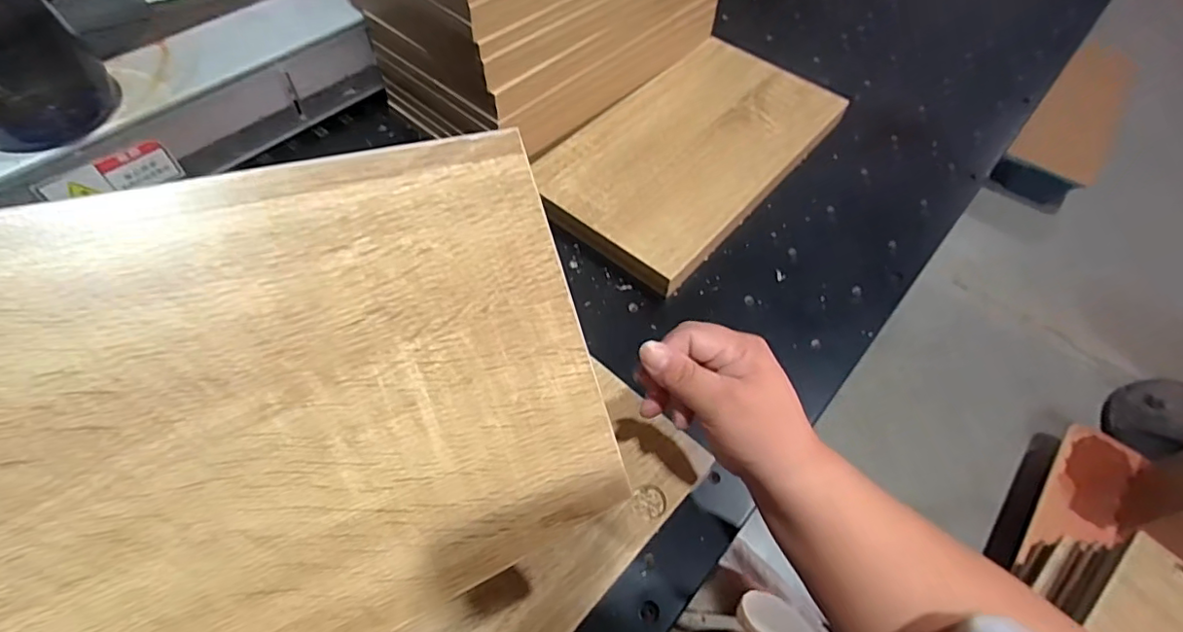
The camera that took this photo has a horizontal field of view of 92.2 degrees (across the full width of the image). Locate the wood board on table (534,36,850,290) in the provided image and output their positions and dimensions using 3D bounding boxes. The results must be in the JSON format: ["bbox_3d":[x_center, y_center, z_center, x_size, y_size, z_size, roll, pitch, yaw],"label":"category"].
[{"bbox_3d":[0.110,-0.187,0.625,0.195,0.032,0.350,37,62,19],"label":"wood board on table"}]

